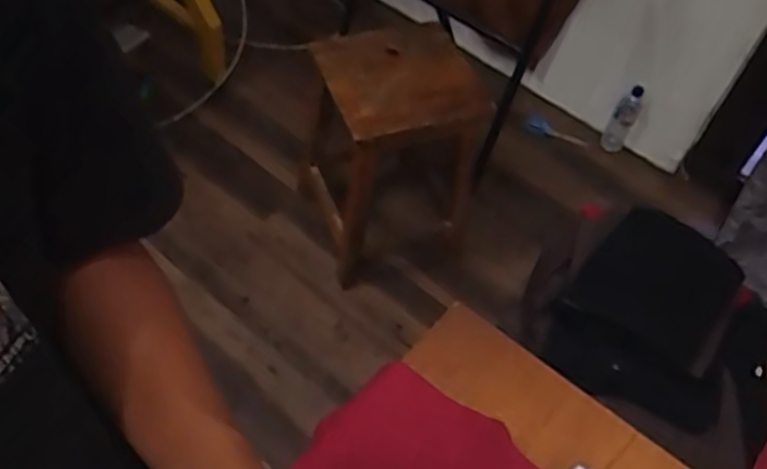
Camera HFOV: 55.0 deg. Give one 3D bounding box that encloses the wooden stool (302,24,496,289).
[{"bbox_3d":[0.021,-0.203,1.716,0.346,0.508,0.373,-14,56,-15],"label":"wooden stool"}]

